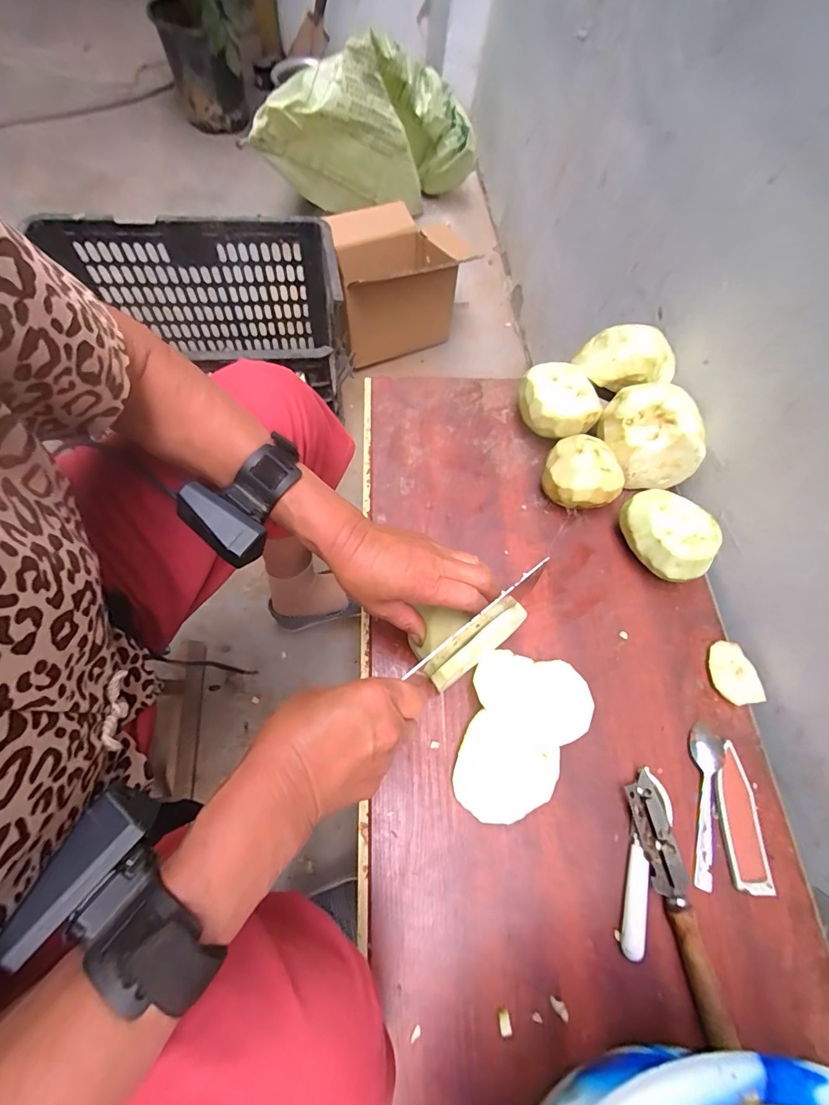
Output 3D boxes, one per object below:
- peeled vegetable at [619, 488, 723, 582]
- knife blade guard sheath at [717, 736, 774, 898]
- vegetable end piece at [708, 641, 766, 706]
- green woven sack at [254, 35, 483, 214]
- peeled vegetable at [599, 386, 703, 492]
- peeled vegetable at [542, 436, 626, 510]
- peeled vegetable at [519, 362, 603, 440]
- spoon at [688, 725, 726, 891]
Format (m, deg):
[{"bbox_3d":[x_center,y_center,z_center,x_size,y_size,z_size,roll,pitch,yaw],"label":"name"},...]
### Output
[{"bbox_3d":[0.278,-0.018,0.477,0.069,0.066,0.101,-25,70,-12],"label":"peeled vegetable"},{"bbox_3d":[0.301,0.241,0.396,0.035,0.007,0.120,6,67,0],"label":"knife blade guard sheath"},{"bbox_3d":[0.328,0.125,0.444,0.039,0.013,0.062,-11,68,-7],"label":"vegetable end piece"},{"bbox_3d":[-0.114,-1.049,1.080,0.542,0.285,0.188,-16,69,-9],"label":"green woven sack"},{"bbox_3d":[0.280,-0.142,0.513,0.109,0.078,0.098,3,67,-1],"label":"peeled vegetable"},{"bbox_3d":[0.195,-0.088,0.503,0.087,0.070,0.071,23,68,7],"label":"peeled vegetable"},{"bbox_3d":[0.179,-0.182,0.550,0.082,0.066,0.097,-14,69,-8],"label":"peeled vegetable"},{"bbox_3d":[0.274,0.235,0.407,0.029,0.007,0.141,19,68,6],"label":"spoon"}]

